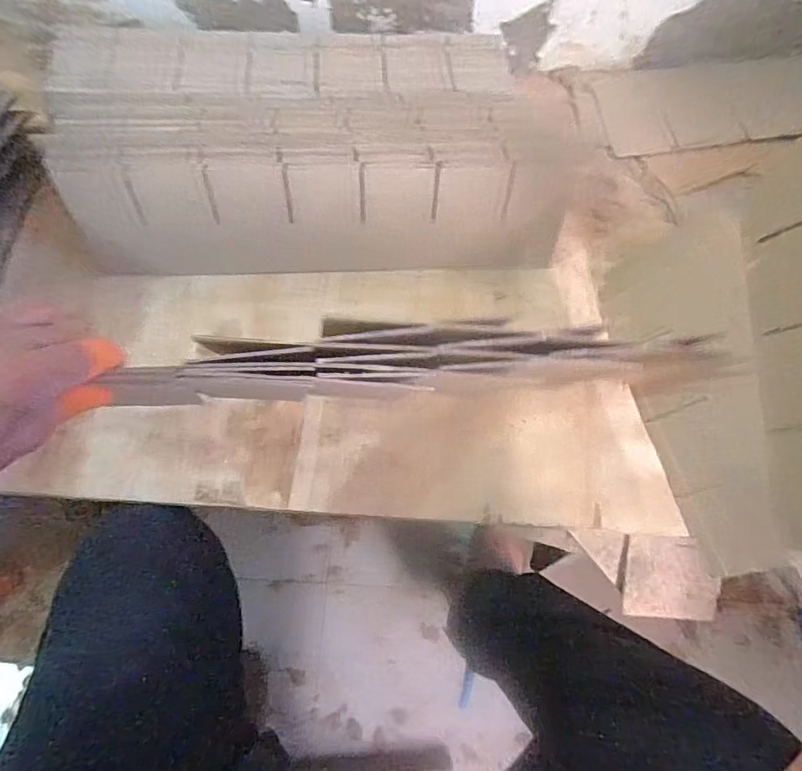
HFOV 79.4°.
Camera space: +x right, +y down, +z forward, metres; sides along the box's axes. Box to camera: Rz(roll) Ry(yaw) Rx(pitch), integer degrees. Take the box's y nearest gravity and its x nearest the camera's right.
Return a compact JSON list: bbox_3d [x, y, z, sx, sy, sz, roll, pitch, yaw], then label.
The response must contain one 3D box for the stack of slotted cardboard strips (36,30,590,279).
[{"bbox_3d":[-0.107,-0.284,0.598,0.584,0.129,0.291,-1,67,-2],"label":"stack of slotted cardboard strips"}]

